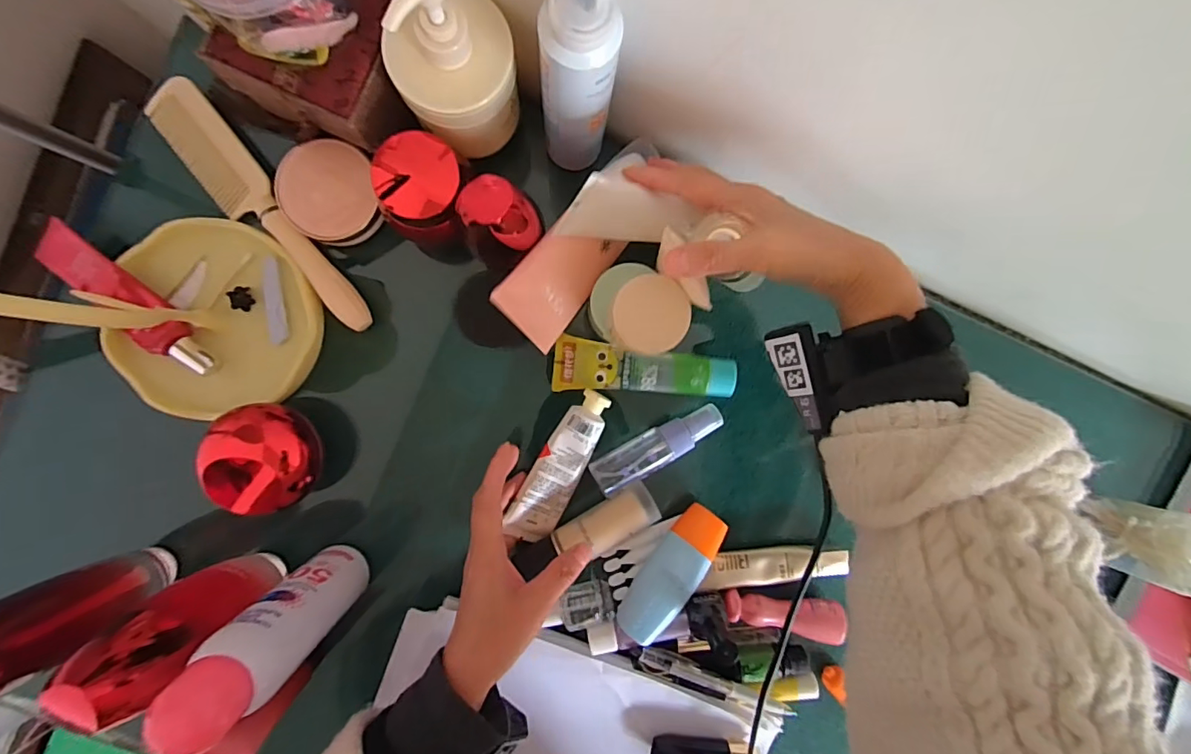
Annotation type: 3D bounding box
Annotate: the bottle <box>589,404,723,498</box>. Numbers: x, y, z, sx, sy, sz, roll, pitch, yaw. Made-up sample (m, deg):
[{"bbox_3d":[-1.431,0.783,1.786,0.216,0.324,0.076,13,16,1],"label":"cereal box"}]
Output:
[{"bbox_3d":[0.049,0.056,0.408,0.108,0.030,0.028,-30,93,-3],"label":"bottle"}]

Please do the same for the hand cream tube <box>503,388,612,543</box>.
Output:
[{"bbox_3d":[-0.027,0.070,0.398,0.039,0.015,0.124,27,94,-4],"label":"hand cream tube"}]

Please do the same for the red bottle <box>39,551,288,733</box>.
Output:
[{"bbox_3d":[-0.244,0.143,0.307,0.051,0.153,0.046,39,88,-3],"label":"red bottle"}]

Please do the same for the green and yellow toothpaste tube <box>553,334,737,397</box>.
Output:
[{"bbox_3d":[0.038,-0.006,0.399,0.138,0.022,0.039,4,91,-4],"label":"green and yellow toothpaste tube"}]

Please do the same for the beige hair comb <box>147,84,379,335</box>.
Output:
[{"bbox_3d":[-0.252,-0.123,0.385,0.044,0.009,0.226,-38,93,-3],"label":"beige hair comb"}]

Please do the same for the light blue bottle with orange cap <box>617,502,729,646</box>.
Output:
[{"bbox_3d":[0.059,0.150,0.394,0.041,0.025,0.106,36,88,-4],"label":"light blue bottle with orange cap"}]

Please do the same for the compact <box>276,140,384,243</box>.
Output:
[{"bbox_3d":[-0.196,-0.134,0.378,0.067,0.020,0.069,0,91,-4],"label":"compact"}]

